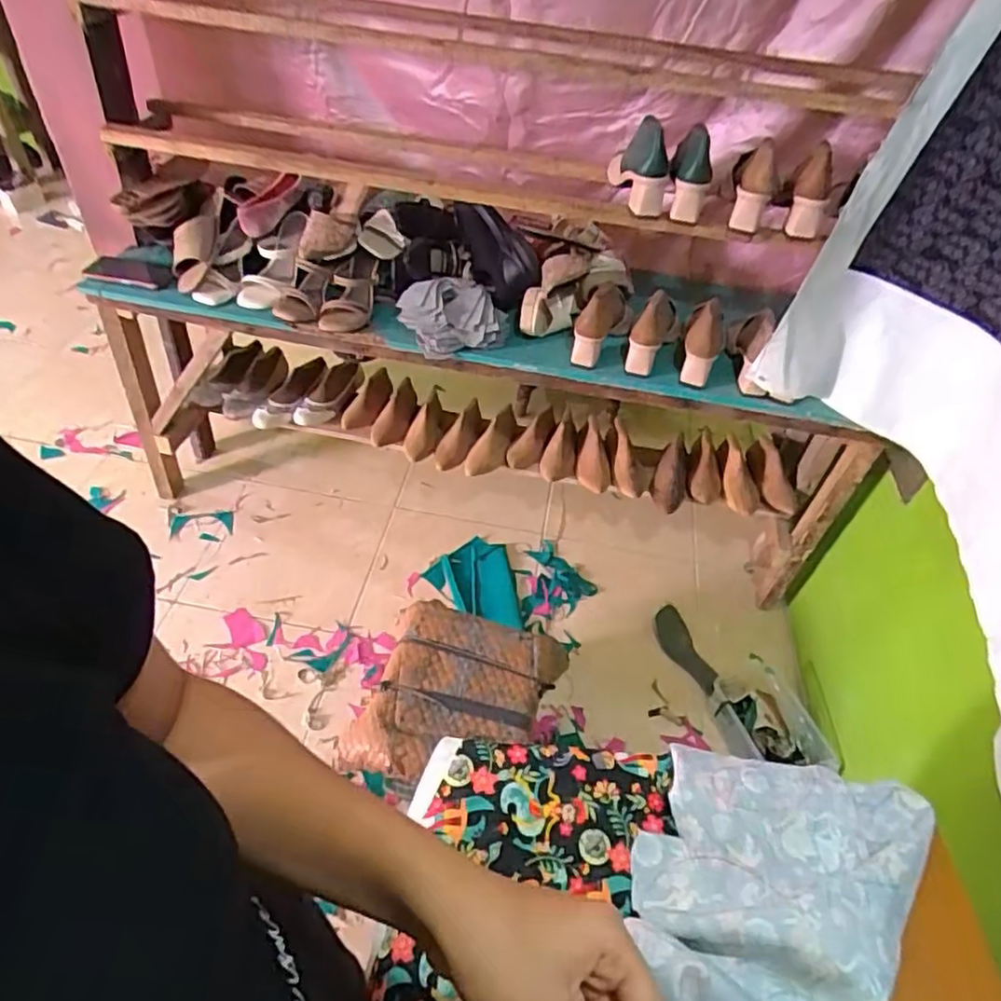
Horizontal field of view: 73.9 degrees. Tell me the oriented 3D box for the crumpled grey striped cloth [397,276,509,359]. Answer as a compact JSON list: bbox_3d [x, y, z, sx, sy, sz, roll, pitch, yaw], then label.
[{"bbox_3d":[-0.091,-0.353,1.273,0.206,0.088,0.164,2,47,-4],"label":"crumpled grey striped cloth"}]

